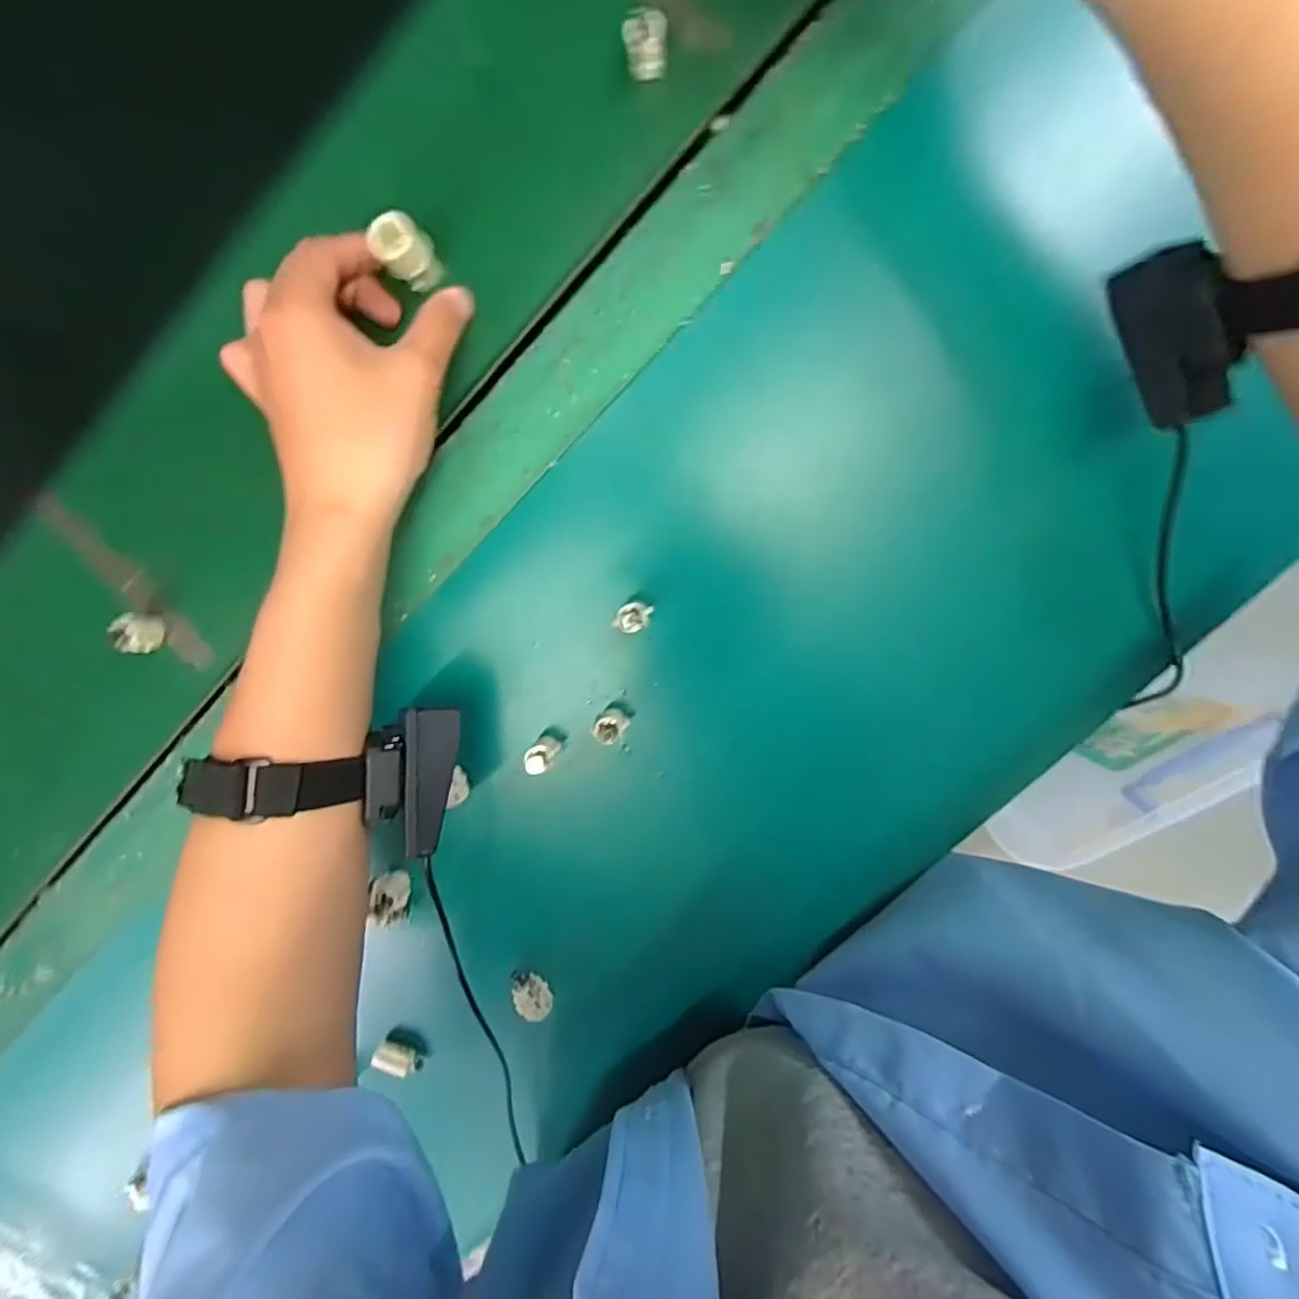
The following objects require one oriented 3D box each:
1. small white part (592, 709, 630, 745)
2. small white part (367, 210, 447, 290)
[{"bbox_3d":[-0.020,0.040,0.339,0.014,0.027,0.013,1,99,5],"label":"small white part"},{"bbox_3d":[-0.115,-0.189,0.305,0.024,0.035,0.019,-42,93,10],"label":"small white part"}]

